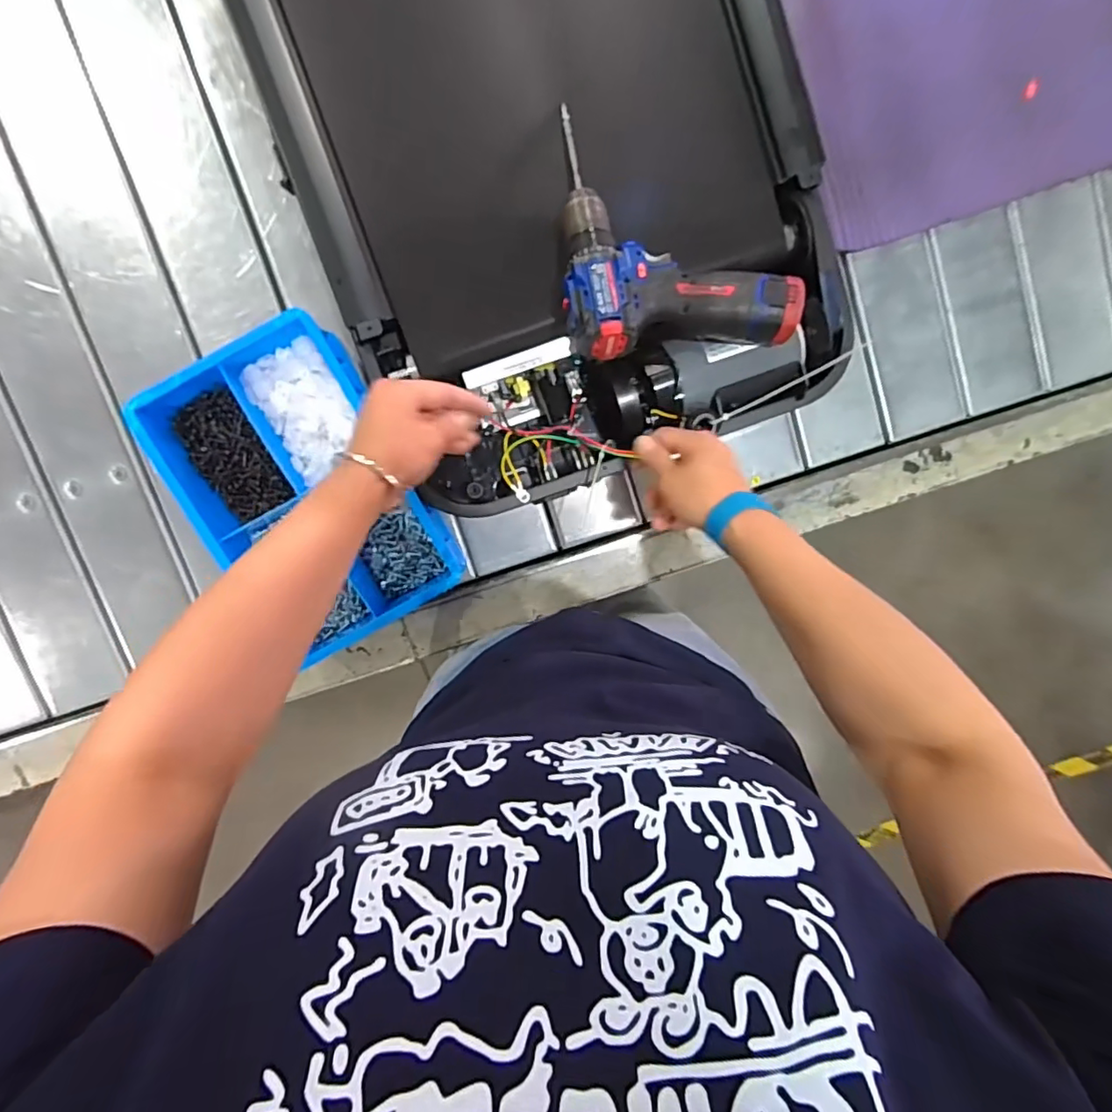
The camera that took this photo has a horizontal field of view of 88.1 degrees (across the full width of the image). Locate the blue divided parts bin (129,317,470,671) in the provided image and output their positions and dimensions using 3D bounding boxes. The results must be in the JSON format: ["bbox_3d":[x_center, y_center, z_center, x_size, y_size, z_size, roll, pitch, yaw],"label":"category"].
[{"bbox_3d":[-0.252,-0.064,0.599,0.195,0.084,0.302,-29,98,0],"label":"blue divided parts bin"}]

